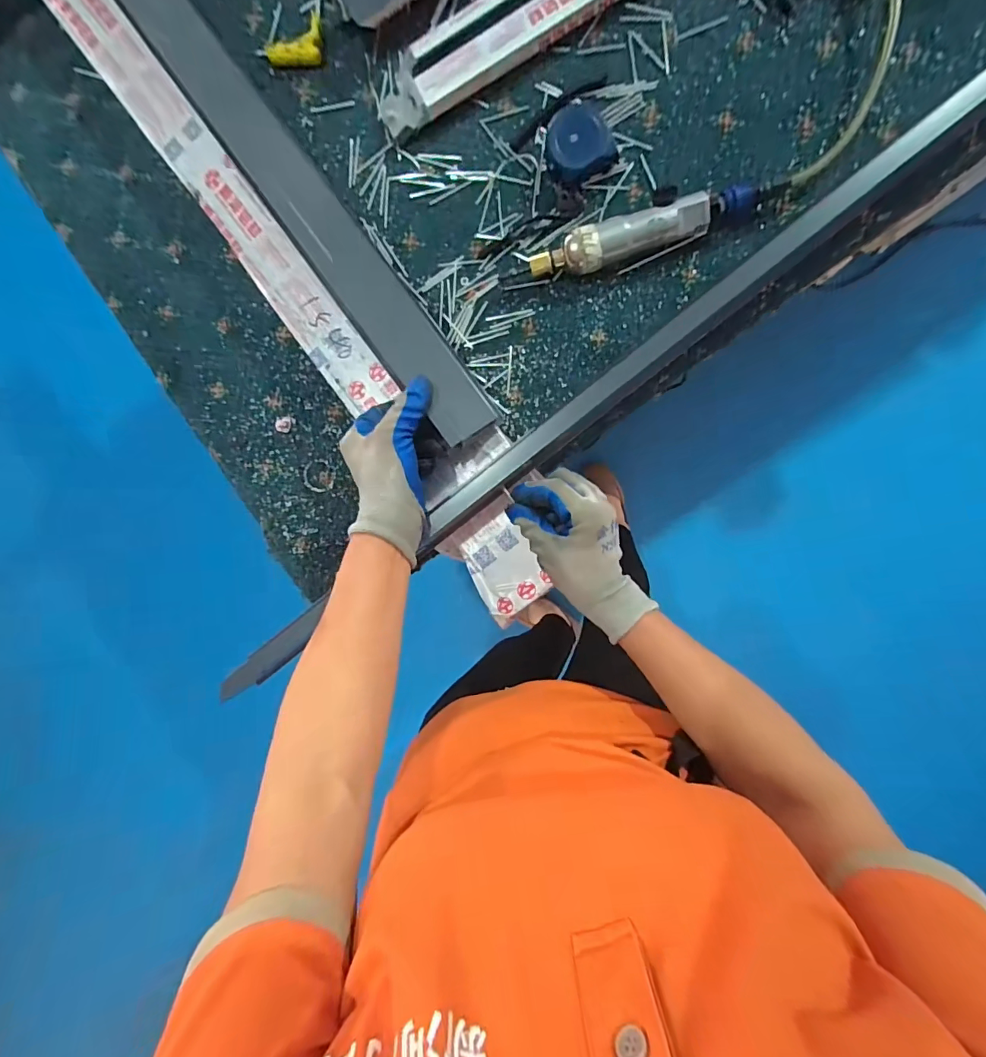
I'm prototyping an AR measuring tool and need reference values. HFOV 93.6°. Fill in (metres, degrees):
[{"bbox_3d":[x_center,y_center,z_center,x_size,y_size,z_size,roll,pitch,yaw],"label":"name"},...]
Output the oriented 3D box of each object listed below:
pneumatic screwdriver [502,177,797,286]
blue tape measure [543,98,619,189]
[{"bbox_3d":[0.144,-0.300,0.475,0.270,0.047,0.041,-16,92,7],"label":"pneumatic screwdriver"},{"bbox_3d":[0.087,-0.398,0.478,0.065,0.042,0.066,0,94,6],"label":"blue tape measure"}]

